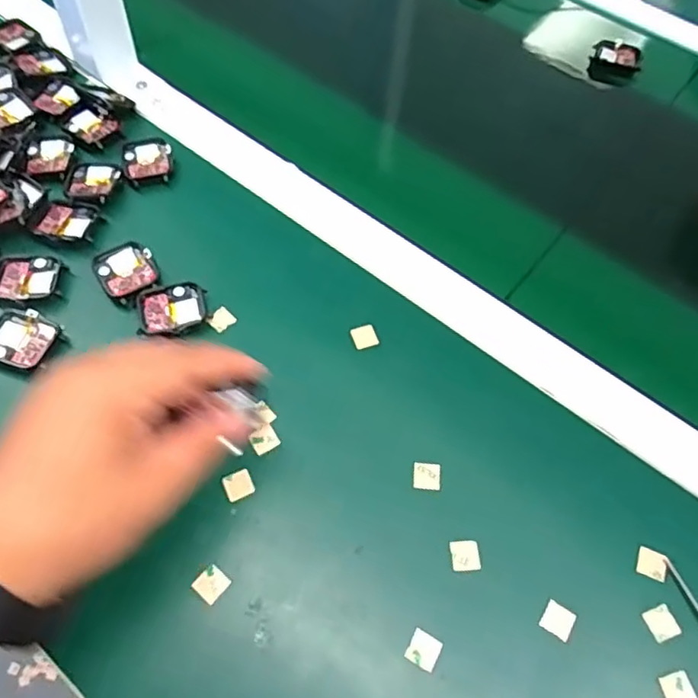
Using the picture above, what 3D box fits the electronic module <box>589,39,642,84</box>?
[{"bbox_3d":[0.265,-0.287,0.598,0.046,0.024,0.035,21,60,8],"label":"electronic module"}]

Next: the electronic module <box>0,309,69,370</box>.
[{"bbox_3d":[-0.209,-0.006,0.382,0.045,0.009,0.038,17,63,8],"label":"electronic module"}]

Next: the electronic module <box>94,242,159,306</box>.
[{"bbox_3d":[-0.154,-0.054,0.413,0.038,0.008,0.044,-28,66,-15],"label":"electronic module"}]

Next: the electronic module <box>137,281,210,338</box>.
[{"bbox_3d":[-0.118,-0.026,0.402,0.047,0.007,0.040,-19,64,-11],"label":"electronic module"}]

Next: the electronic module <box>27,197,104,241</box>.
[{"bbox_3d":[-0.203,-0.093,0.430,0.044,0.007,0.037,15,63,6],"label":"electronic module"}]

